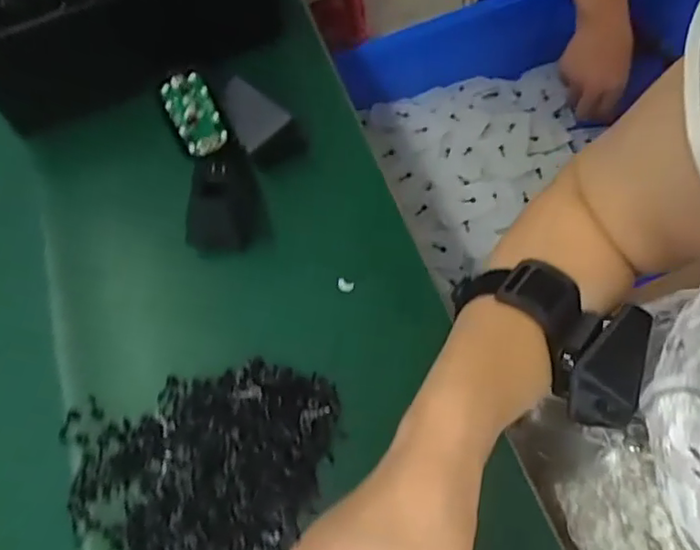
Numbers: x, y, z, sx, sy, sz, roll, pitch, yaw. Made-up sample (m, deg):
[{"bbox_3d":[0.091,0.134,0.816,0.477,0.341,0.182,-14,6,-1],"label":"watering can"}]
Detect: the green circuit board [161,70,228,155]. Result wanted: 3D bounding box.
[{"bbox_3d":[-0.115,-0.119,0.430,0.031,0.005,0.062,-23,85,-13],"label":"green circuit board"}]

